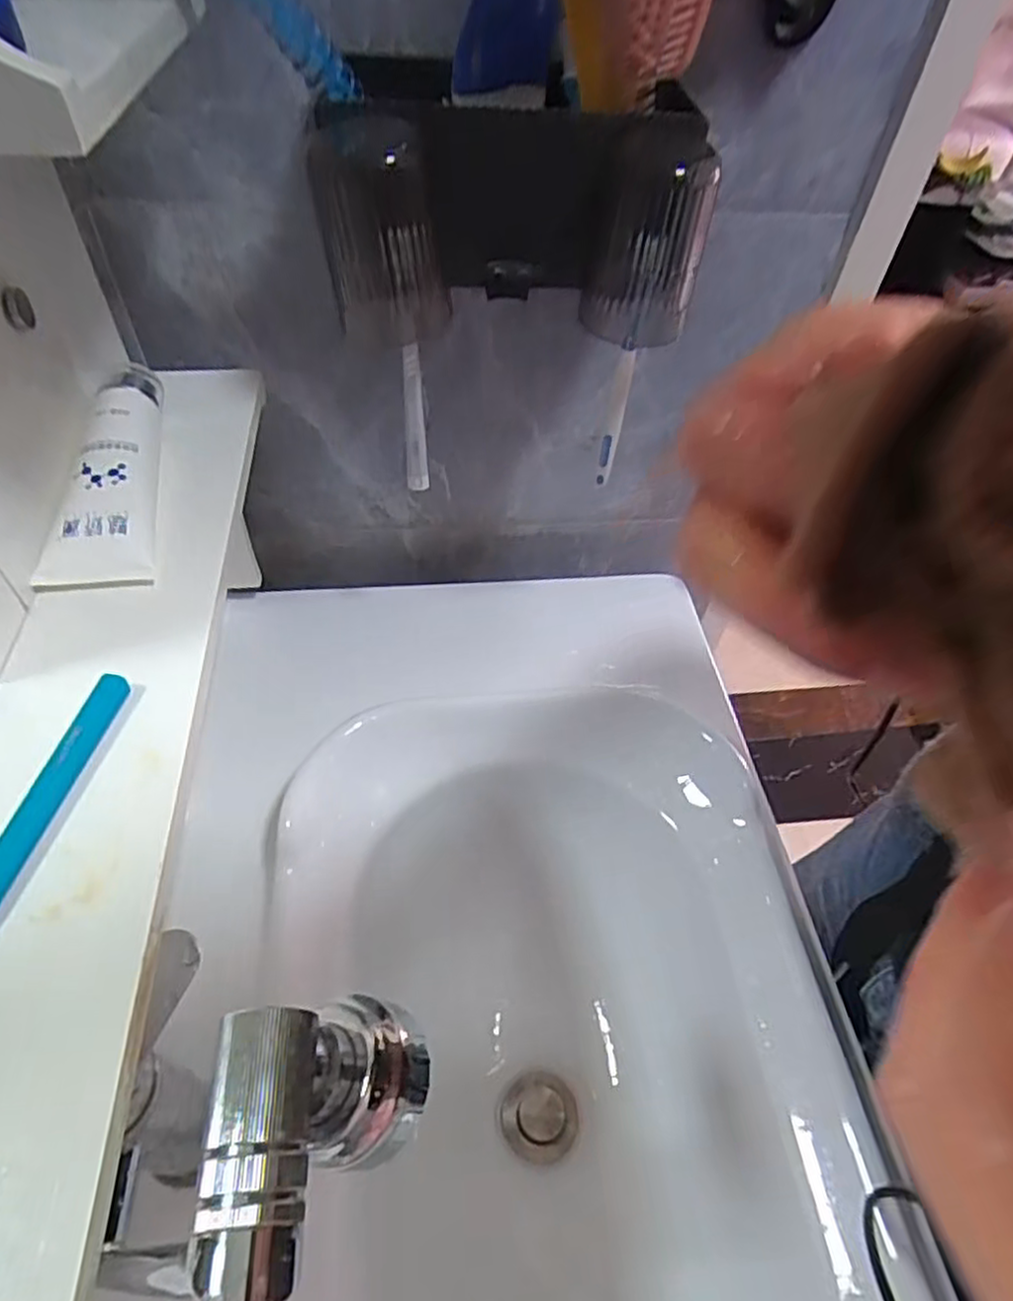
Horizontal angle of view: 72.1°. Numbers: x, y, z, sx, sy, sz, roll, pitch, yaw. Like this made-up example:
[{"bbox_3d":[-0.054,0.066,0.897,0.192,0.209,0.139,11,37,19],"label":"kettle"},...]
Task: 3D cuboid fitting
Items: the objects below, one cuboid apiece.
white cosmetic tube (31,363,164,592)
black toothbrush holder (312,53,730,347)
[{"bbox_3d":[-0.219,-0.103,0.393,0.053,0.025,0.157,-1,64,-5],"label":"white cosmetic tube"},{"bbox_3d":[0.004,-0.253,0.418,0.220,0.128,0.094,-10,52,-12],"label":"black toothbrush holder"}]

